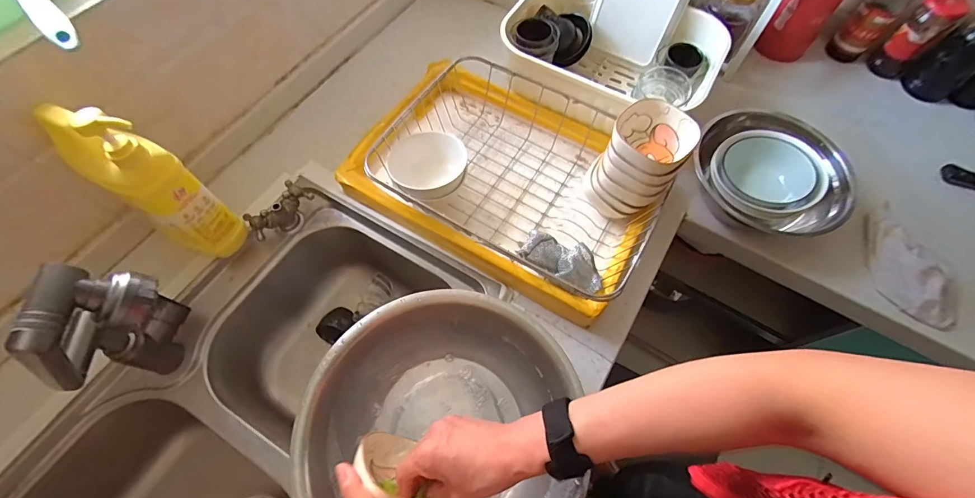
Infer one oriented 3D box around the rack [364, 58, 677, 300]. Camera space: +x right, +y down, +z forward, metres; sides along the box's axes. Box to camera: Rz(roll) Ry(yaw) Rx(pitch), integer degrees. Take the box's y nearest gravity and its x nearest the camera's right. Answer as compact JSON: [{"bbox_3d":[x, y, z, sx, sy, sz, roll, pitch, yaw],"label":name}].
[{"bbox_3d":[0.063,-0.120,0.633,0.384,0.112,0.278,29,67,13],"label":"rack"}]

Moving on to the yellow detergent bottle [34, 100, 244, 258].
[{"bbox_3d":[-0.387,-0.072,0.488,0.068,0.240,0.070,34,69,15],"label":"yellow detergent bottle"}]

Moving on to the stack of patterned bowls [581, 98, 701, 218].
[{"bbox_3d":[0.201,-0.109,0.574,0.096,0.160,0.087,33,68,14],"label":"stack of patterned bowls"}]

